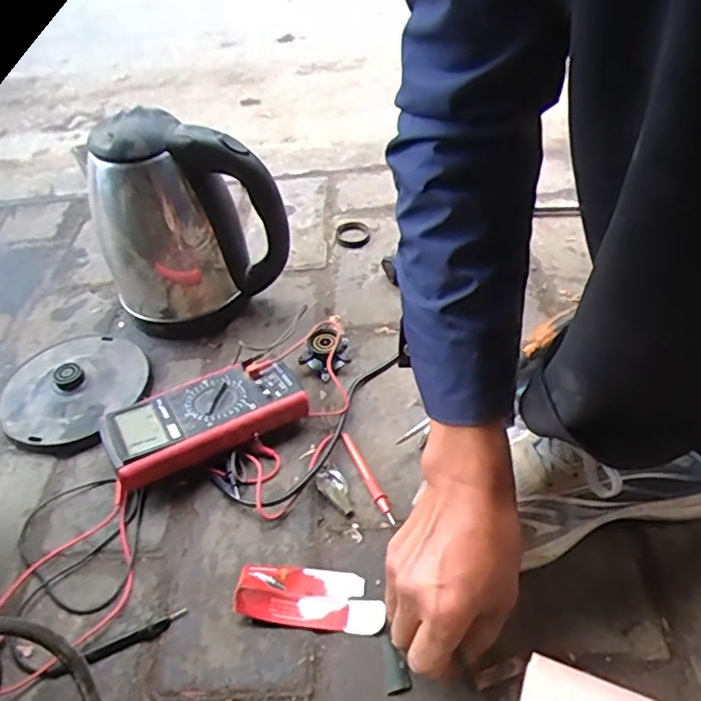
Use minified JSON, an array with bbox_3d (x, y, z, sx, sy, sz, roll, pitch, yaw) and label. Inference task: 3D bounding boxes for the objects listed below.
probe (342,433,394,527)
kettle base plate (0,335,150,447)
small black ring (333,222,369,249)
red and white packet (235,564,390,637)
[{"bbox_3d":[0.014,0.108,0.533,0.011,0.013,0.096,-20,46,-14],"label":"probe"},{"bbox_3d":[-0.289,0.029,0.632,0.150,0.031,0.150,-3,45,3],"label":"kettle base plate"},{"bbox_3d":[0.003,-0.150,0.788,0.045,0.007,0.051,-3,46,1],"label":"small black ring"},{"bbox_3d":[-0.030,0.182,0.459,0.107,0.024,0.044,3,45,9],"label":"red and white packet"}]

